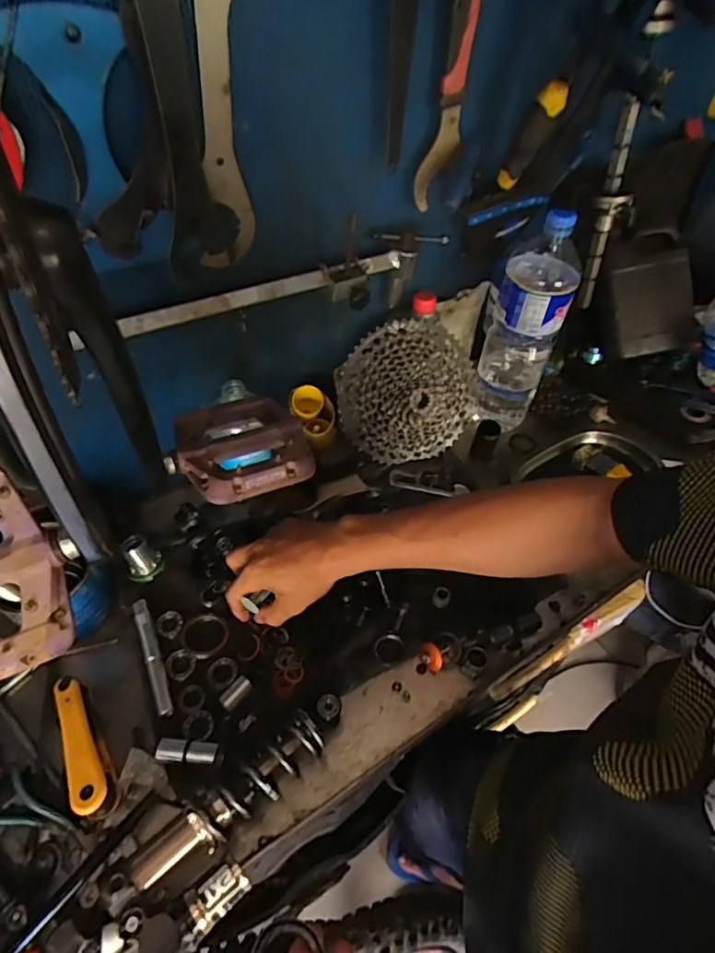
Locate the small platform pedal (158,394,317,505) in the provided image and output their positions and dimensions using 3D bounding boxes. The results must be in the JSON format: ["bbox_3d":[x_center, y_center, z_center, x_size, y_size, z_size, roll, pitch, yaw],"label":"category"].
[{"bbox_3d":[-0.094,-0.026,0.403,0.101,0.027,0.108,-23,55,-19],"label":"small platform pedal"}]

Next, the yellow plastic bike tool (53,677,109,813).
[{"bbox_3d":[-0.256,0.245,0.484,0.028,0.037,0.129,-22,56,-20],"label":"yellow plastic bike tool"}]

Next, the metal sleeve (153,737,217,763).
[{"bbox_3d":[-0.161,0.261,0.493,0.057,0.019,0.020,6,51,1],"label":"metal sleeve"}]

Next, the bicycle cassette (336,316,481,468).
[{"bbox_3d":[0.075,-0.110,0.707,0.199,0.193,0.059,-24,21,-10],"label":"bicycle cassette"}]

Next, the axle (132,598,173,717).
[{"bbox_3d":[-0.219,0.189,0.554,0.015,0.010,0.132,-18,55,-18],"label":"axle"}]

